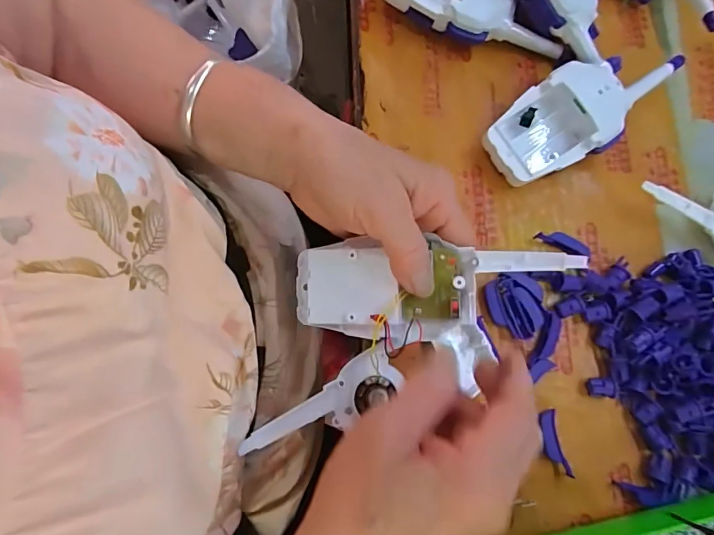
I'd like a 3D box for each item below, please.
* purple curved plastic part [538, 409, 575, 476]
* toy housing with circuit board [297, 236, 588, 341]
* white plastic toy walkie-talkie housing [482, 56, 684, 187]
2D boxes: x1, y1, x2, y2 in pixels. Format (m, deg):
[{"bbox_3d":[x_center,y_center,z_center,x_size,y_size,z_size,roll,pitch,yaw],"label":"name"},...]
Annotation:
[{"bbox_3d":[0.131,0.119,0.297,0.013,0.008,0.043,-10,80,-5],"label":"purple curved plastic part"},{"bbox_3d":[0.041,0.013,0.265,0.161,0.022,0.060,-5,78,9],"label":"toy housing with circuit board"},{"bbox_3d":[0.169,-0.118,0.333,0.157,0.033,0.064,-35,83,-9],"label":"white plastic toy walkie-talkie housing"}]

